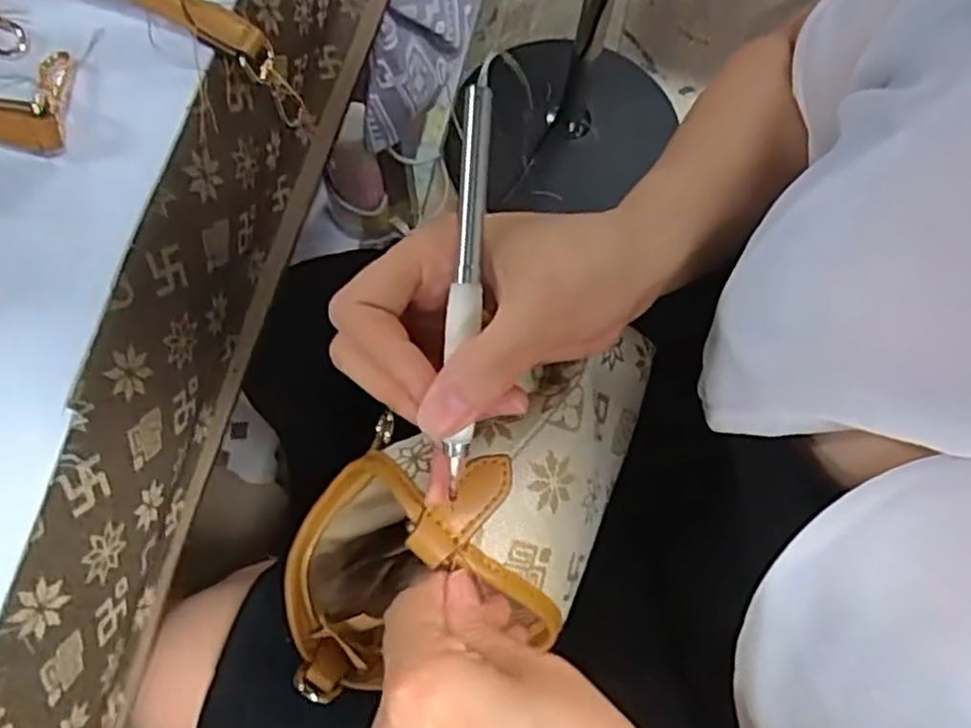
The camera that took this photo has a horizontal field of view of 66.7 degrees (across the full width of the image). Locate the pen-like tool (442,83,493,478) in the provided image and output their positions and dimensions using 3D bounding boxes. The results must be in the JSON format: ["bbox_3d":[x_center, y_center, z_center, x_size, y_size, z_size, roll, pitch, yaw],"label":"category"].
[{"bbox_3d":[-0.006,-0.027,0.247,0.010,0.011,0.127,4,93,-1],"label":"pen-like tool"}]

